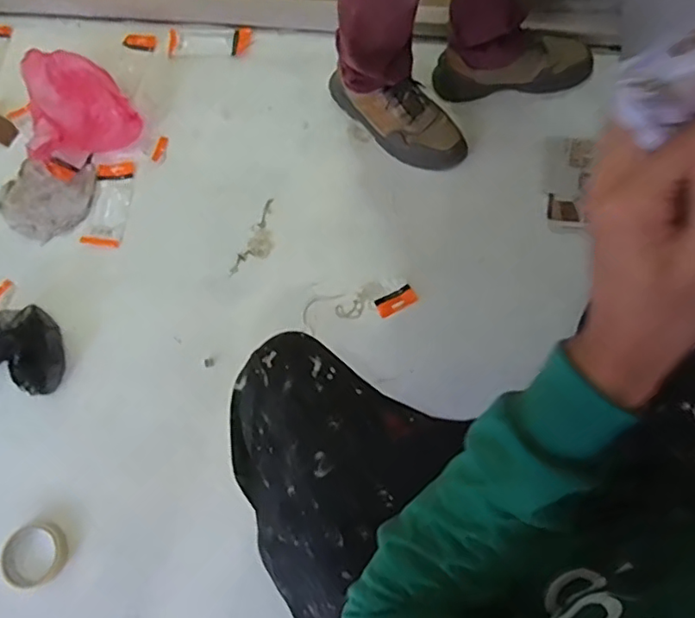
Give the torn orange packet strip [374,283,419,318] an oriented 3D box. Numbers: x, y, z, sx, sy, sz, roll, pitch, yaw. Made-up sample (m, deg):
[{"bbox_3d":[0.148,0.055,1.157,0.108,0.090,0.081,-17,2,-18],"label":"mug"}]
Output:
[{"bbox_3d":[0.082,-0.015,0.991,0.068,0.004,0.036,-28,72,-7],"label":"torn orange packet strip"}]

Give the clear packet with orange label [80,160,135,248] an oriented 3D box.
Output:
[{"bbox_3d":[-0.436,-0.194,1.080,0.069,0.008,0.170,3,73,3],"label":"clear packet with orange label"}]

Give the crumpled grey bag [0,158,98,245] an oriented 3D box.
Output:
[{"bbox_3d":[-0.553,-0.199,1.082,0.168,0.023,0.145,4,73,3],"label":"crumpled grey bag"}]

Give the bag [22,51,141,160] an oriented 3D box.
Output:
[{"bbox_3d":[-0.499,-0.384,1.096,0.195,0.083,0.190,-14,71,-2],"label":"bag"}]

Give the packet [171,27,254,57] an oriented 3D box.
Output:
[{"bbox_3d":[-0.284,-0.543,1.202,0.170,0.015,0.077,2,65,6],"label":"packet"}]

